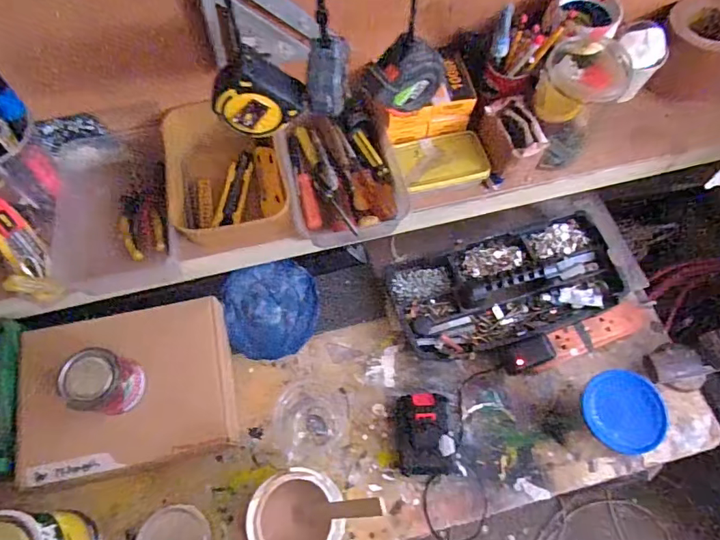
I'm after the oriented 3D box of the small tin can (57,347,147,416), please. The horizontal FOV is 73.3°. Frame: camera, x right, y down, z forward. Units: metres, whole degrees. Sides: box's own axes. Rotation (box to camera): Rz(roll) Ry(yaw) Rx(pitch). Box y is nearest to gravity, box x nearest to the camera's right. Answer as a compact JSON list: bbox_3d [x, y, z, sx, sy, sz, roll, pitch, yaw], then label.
[{"bbox_3d":[-0.317,0.140,0.594,0.066,0.093,0.065,0,64,1],"label":"small tin can"}]

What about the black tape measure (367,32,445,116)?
[{"bbox_3d":[0.041,-0.175,0.437,0.069,0.060,0.030,-22,66,-10],"label":"black tape measure"}]

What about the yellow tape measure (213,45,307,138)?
[{"bbox_3d":[-0.093,-0.150,0.418,0.066,0.068,0.040,-29,49,28],"label":"yellow tape measure"}]

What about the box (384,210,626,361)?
[{"bbox_3d":[0.234,0.020,0.761,0.359,0.050,0.179,-16,65,-7],"label":"box"}]

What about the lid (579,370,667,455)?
[{"bbox_3d":[0.326,0.174,0.597,0.095,0.016,0.094,0,64,1],"label":"lid"}]

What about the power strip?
[{"bbox_3d":[0.327,0.101,0.722,0.247,0.031,0.049,-18,65,-8],"label":"power strip"}]

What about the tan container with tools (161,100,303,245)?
[{"bbox_3d":[-0.184,-0.138,0.680,0.165,0.059,0.217,-12,65,-5],"label":"tan container with tools"}]

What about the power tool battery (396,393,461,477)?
[{"bbox_3d":[0.095,0.226,0.673,0.087,0.052,0.108,-2,64,0],"label":"power tool battery"}]

